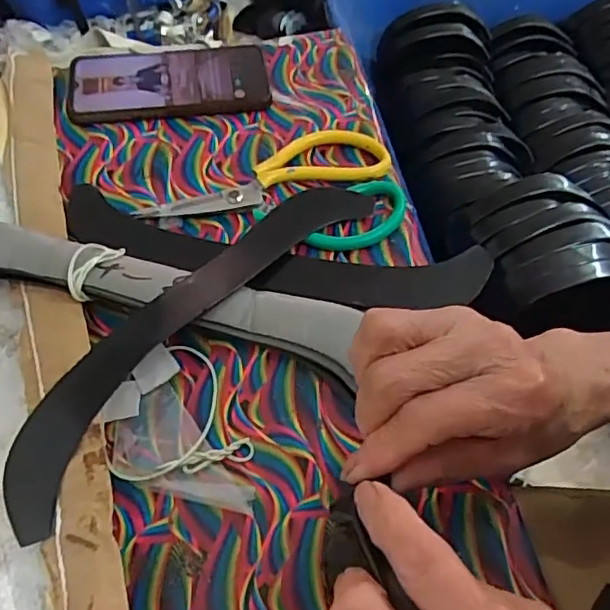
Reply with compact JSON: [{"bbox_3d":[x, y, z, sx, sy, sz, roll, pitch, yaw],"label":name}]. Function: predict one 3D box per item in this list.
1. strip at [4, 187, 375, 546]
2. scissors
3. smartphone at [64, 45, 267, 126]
[{"bbox_3d":[-0.068,0.002,0.360,0.069,0.024,0.295,32,63,18],"label":"strip"},{"bbox_3d":[-0.022,-0.080,0.415,0.181,0.014,0.104,-9,58,-7],"label":"scissors"},{"bbox_3d":[-0.113,-0.188,0.479,0.158,0.013,0.079,-9,58,-7],"label":"smartphone"}]

